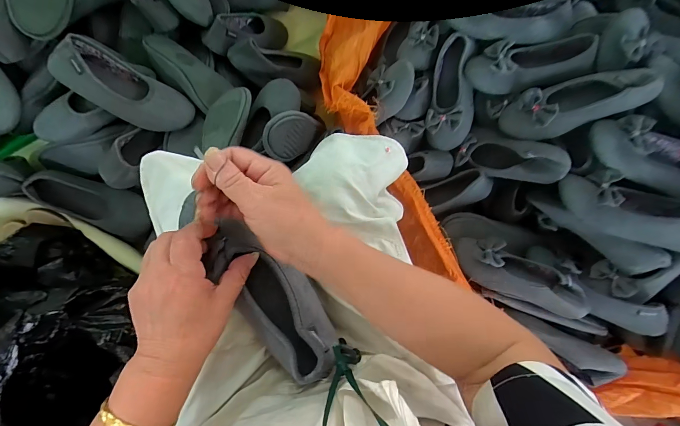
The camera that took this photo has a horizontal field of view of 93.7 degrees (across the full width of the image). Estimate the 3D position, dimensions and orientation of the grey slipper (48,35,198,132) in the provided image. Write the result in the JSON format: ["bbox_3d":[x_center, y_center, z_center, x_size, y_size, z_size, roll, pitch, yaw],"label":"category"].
[{"bbox_3d":[-0.408,-0.236,0.613,0.236,0.050,0.107,28,84,-20],"label":"grey slipper"}]

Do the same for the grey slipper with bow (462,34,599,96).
[{"bbox_3d":[0.375,-0.296,0.629,0.228,0.047,0.098,-5,88,12],"label":"grey slipper with bow"}]

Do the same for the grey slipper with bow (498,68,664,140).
[{"bbox_3d":[0.437,-0.203,0.590,0.251,0.055,0.096,-14,90,19],"label":"grey slipper with bow"}]

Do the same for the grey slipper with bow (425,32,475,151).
[{"bbox_3d":[0.242,-0.258,0.687,0.095,0.062,0.239,7,95,15],"label":"grey slipper with bow"}]

